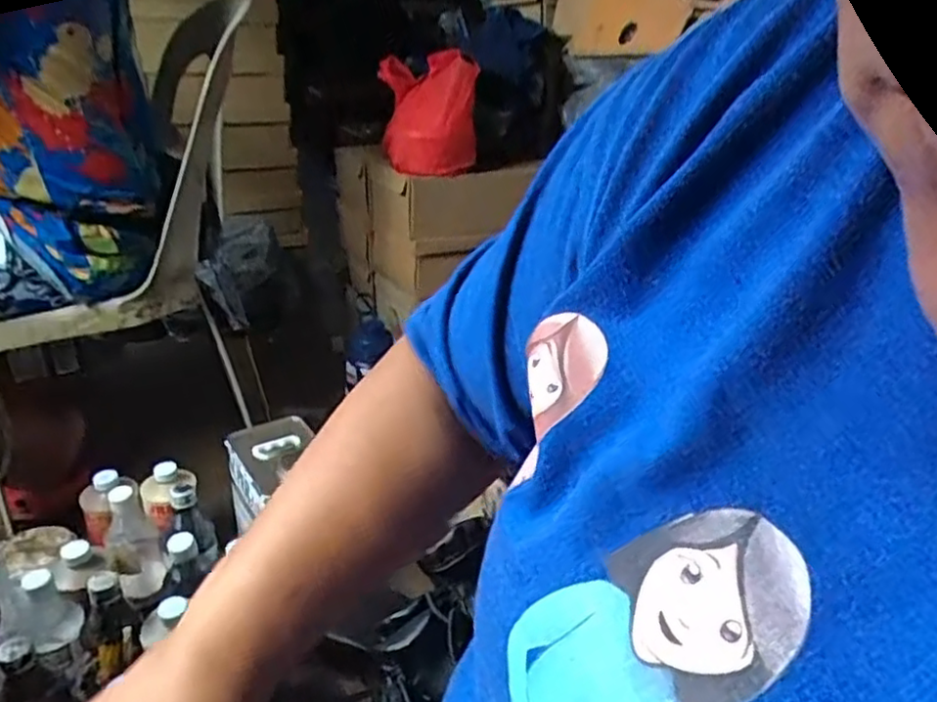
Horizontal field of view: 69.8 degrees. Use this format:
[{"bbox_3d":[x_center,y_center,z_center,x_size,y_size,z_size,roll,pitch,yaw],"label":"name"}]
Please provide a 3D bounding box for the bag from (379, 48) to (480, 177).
[{"bbox_3d":[-0.065,-0.397,1.111,0.133,0.174,0.170,-5,29,-18],"label":"bag"}]

